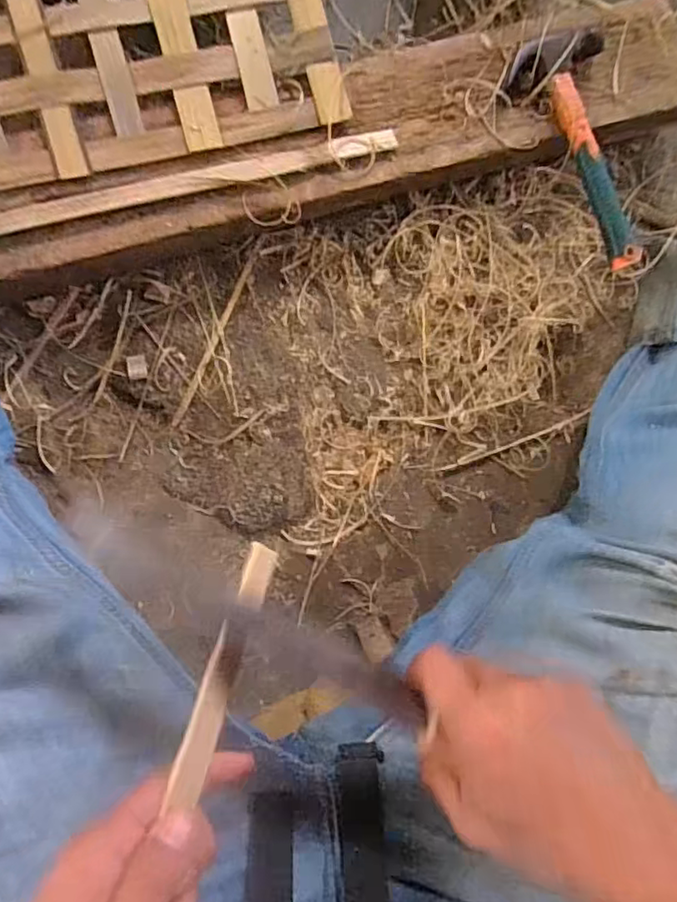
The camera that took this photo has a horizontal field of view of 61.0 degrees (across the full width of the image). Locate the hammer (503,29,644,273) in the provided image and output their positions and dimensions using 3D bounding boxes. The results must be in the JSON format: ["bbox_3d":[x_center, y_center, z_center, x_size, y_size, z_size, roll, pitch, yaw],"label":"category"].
[{"bbox_3d":[0.222,-0.265,0.517,0.085,0.024,0.208,-20,94,-8],"label":"hammer"}]

